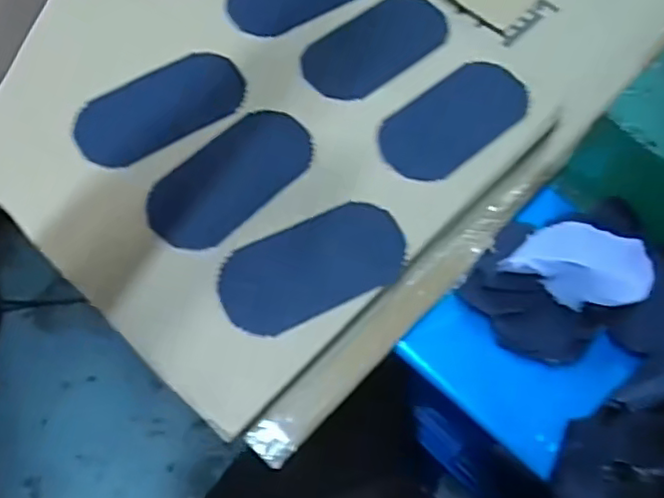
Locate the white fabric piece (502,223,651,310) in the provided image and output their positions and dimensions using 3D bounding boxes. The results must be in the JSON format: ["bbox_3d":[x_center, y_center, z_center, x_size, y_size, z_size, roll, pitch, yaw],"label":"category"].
[{"bbox_3d":[0.175,0.007,0.470,0.095,0.038,0.066,20,63,5],"label":"white fabric piece"}]

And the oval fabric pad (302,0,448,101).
[{"bbox_3d":[0.035,-0.166,0.529,0.125,0.008,0.066,-36,71,-20],"label":"oval fabric pad"}]

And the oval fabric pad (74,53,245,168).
[{"bbox_3d":[-0.128,-0.107,0.488,0.128,0.007,0.062,-32,70,-19],"label":"oval fabric pad"}]

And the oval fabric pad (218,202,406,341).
[{"bbox_3d":[-0.012,0.012,0.446,0.128,0.005,0.066,-23,67,-15],"label":"oval fabric pad"}]

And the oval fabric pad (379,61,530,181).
[{"bbox_3d":[0.095,-0.101,0.499,0.123,0.008,0.066,-34,71,-20],"label":"oval fabric pad"}]

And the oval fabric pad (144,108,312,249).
[{"bbox_3d":[-0.073,-0.053,0.467,0.065,0.004,0.130,40,67,15],"label":"oval fabric pad"}]

